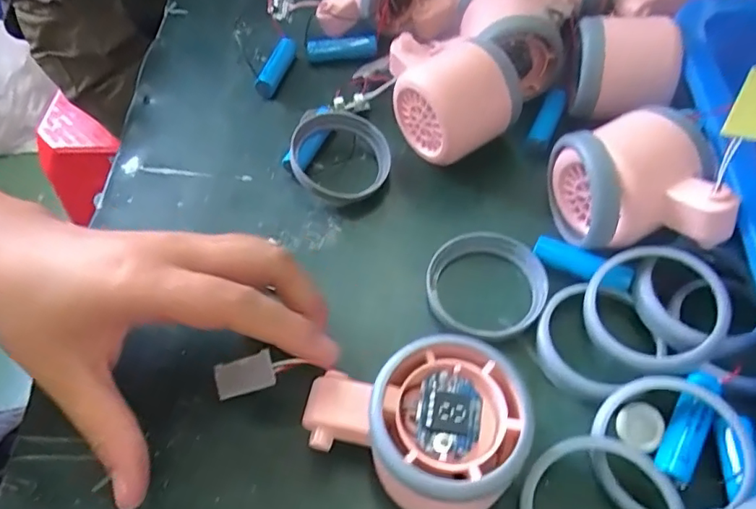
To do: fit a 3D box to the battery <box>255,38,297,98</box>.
[{"bbox_3d":[-0.070,-0.129,0.376,0.011,0.018,0.052,11,56,12],"label":"battery"}]

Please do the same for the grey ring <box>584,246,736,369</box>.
[{"bbox_3d":[0.123,0.024,0.244,0.056,0.008,0.059,-10,61,18],"label":"grey ring"}]

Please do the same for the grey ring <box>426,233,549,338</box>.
[{"bbox_3d":[0.055,0.013,0.272,0.058,0.012,0.056,-2,55,3],"label":"grey ring"}]

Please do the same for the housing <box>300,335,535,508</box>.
[{"bbox_3d":[0.018,0.063,0.215,0.079,0.051,0.060,22,59,19],"label":"housing"}]

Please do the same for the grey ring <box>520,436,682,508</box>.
[{"bbox_3d":[0.081,0.098,0.204,0.051,0.008,0.057,25,77,30],"label":"grey ring"}]

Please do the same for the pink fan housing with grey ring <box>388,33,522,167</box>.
[{"bbox_3d":[0.040,-0.095,0.311,0.059,0.067,0.071,-11,55,-4],"label":"pink fan housing with grey ring"}]

